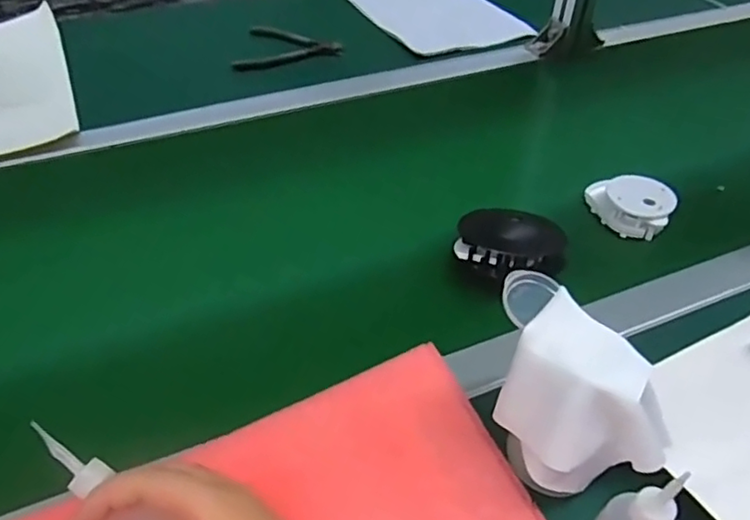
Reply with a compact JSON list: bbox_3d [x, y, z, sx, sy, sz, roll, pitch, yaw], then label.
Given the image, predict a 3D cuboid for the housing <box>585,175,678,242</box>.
[{"bbox_3d":[0.247,-0.054,0.604,0.081,0.042,0.052,23,49,21],"label":"housing"}]

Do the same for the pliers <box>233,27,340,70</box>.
[{"bbox_3d":[-0.120,-0.296,0.862,0.144,0.023,0.080,0,43,-2],"label":"pliers"}]

